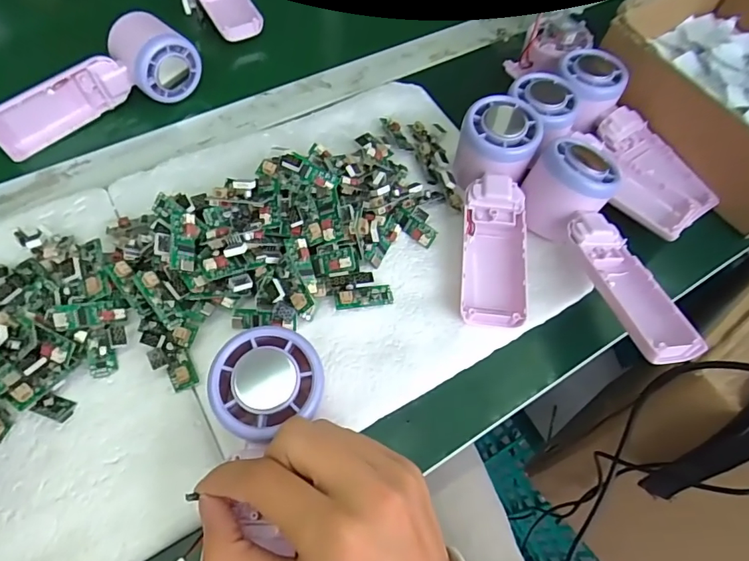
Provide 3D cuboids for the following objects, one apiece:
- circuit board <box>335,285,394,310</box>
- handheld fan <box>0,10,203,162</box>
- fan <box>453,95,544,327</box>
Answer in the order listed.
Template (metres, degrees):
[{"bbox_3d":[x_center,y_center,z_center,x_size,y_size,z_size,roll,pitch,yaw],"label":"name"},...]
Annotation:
[{"bbox_3d":[-0.006,0.011,0.318,0.039,0.006,0.013,-5,84,-18],"label":"circuit board"},{"bbox_3d":[-0.220,-0.152,0.386,0.058,0.051,0.157,34,64,14],"label":"handheld fan"},{"bbox_3d":[0.086,-0.051,0.334,0.054,0.053,0.164,5,63,-1],"label":"fan"}]

